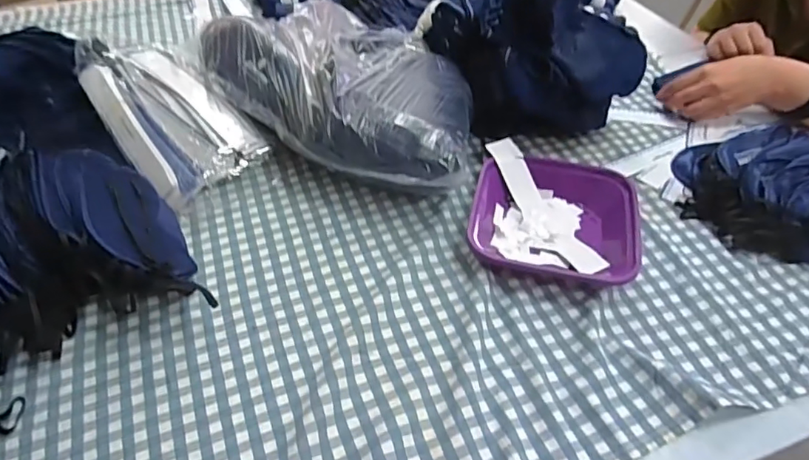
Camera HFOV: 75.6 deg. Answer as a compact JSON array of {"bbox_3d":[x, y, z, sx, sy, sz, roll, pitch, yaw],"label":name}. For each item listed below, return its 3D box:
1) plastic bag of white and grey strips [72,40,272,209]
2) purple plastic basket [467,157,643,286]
[{"bbox_3d":[-0.320,-0.156,0.675,0.276,0.035,0.137,41,69,12],"label":"plastic bag of white and grey strips"},{"bbox_3d":[0.173,-0.019,0.606,0.178,0.040,0.179,10,46,10],"label":"purple plastic basket"}]

